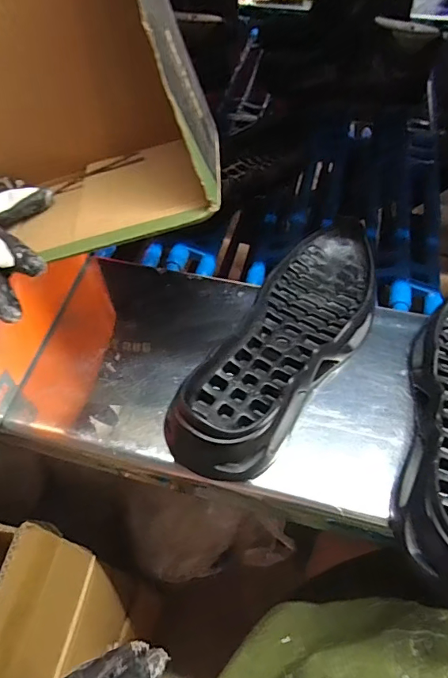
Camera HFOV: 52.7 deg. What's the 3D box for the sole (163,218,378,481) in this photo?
[{"bbox_3d":[0.069,-0.012,0.438,0.114,0.043,0.332,25,60,18],"label":"sole"}]

